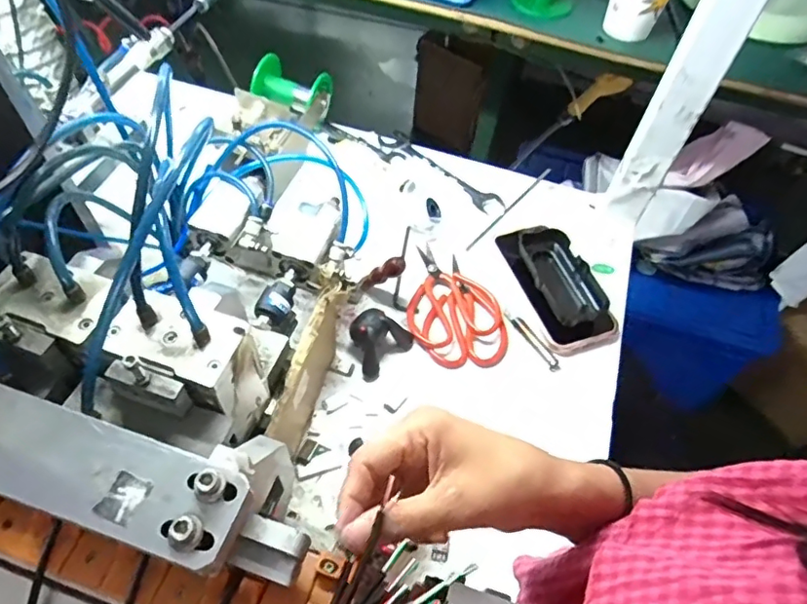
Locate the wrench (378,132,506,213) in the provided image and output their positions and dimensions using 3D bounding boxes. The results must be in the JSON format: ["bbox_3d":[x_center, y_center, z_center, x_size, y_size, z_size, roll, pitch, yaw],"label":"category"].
[{"bbox_3d":[0.043,-0.160,0.654,0.172,0.012,0.033,39,60,20],"label":"wrench"}]

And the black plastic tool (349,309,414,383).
[{"bbox_3d":[-0.023,0.032,0.498,0.040,0.047,0.060,39,60,20],"label":"black plastic tool"}]

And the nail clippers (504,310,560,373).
[{"bbox_3d":[0.124,0.036,0.530,0.010,0.012,0.075,-27,62,-22],"label":"nail clippers"}]

